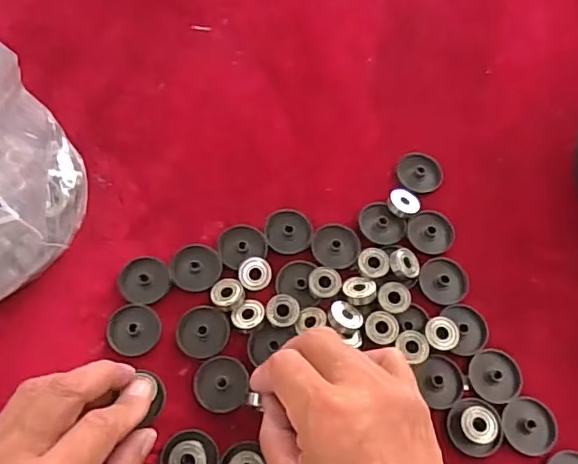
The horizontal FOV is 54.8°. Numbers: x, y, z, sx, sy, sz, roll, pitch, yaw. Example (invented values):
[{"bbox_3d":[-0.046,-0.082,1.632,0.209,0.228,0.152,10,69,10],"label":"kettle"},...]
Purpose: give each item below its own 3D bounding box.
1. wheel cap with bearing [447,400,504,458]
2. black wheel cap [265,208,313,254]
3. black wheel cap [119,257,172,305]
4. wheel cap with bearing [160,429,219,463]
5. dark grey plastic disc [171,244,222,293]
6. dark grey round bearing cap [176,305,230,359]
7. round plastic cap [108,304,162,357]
[{"bbox_3d":[0.114,0.117,0.336,0.033,0.007,0.033,1,64,-3],"label":"wheel cap with bearing"},{"bbox_3d":[0.000,-0.002,0.388,0.031,0.007,0.034,1,64,-3],"label":"black wheel cap"},{"bbox_3d":[-0.096,0.032,0.370,0.032,0.004,0.032,1,64,-3],"label":"black wheel cap"},{"bbox_3d":[-0.058,0.131,0.321,0.032,0.011,0.032,1,64,-3],"label":"wheel cap with bearing"},{"bbox_3d":[-0.062,0.024,0.374,0.032,0.004,0.033,1,64,-3],"label":"dark grey plastic disc"},{"bbox_3d":[-0.055,0.064,0.357,0.033,0.005,0.033,1,64,-3],"label":"dark grey round bearing cap"},{"bbox_3d":[-0.099,0.061,0.353,0.035,0.008,0.032,1,64,-3],"label":"round plastic cap"}]

